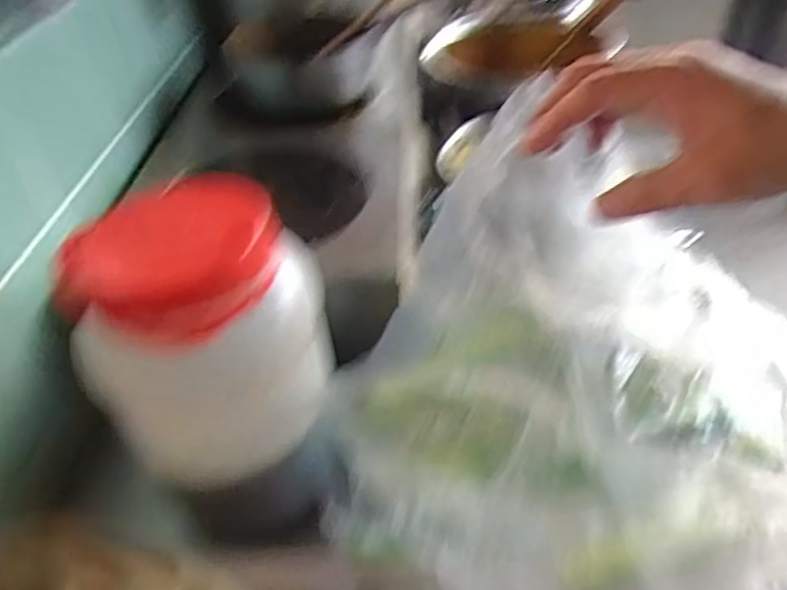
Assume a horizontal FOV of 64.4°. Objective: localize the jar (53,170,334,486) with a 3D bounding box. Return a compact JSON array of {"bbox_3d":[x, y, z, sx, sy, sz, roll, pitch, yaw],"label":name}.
[{"bbox_3d":[-0.131,0.025,0.460,0.156,0.176,0.152,-4,41,4],"label":"jar"}]

